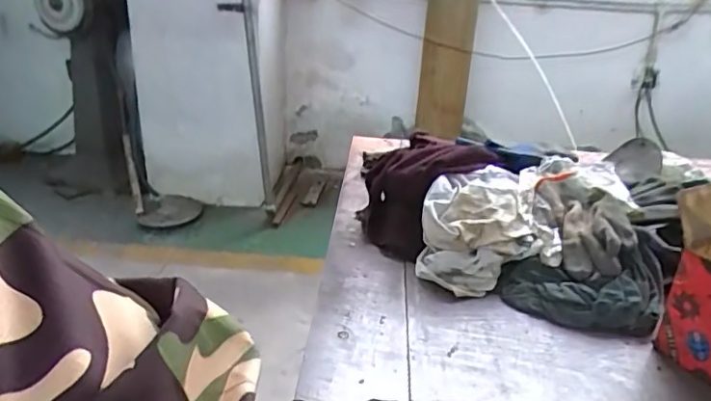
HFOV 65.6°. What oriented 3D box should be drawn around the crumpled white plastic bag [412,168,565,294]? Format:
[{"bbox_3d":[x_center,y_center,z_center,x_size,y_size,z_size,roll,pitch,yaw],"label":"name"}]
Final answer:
[{"bbox_3d":[0.173,0.019,0.730,0.177,0.059,0.229,0,33,9],"label":"crumpled white plastic bag"}]

